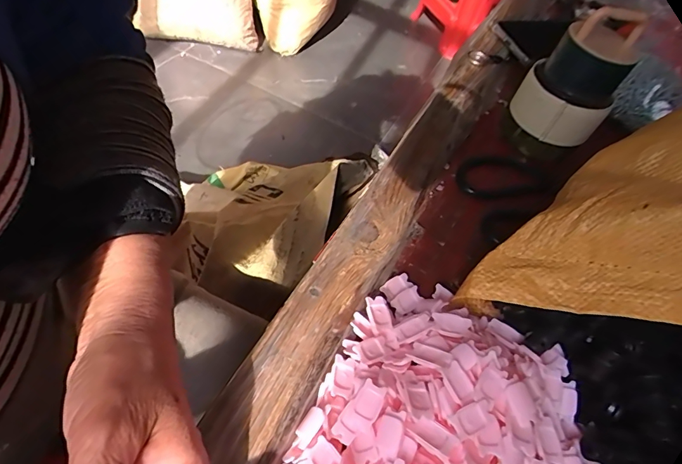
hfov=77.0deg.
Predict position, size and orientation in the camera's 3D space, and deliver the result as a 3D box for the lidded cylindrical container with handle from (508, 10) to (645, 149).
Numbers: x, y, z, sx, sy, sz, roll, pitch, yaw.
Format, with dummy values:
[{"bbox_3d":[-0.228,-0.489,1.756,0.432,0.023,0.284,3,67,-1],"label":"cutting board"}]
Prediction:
[{"bbox_3d":[0.202,-0.133,0.379,0.079,0.115,0.062,27,52,17],"label":"lidded cylindrical container with handle"}]

